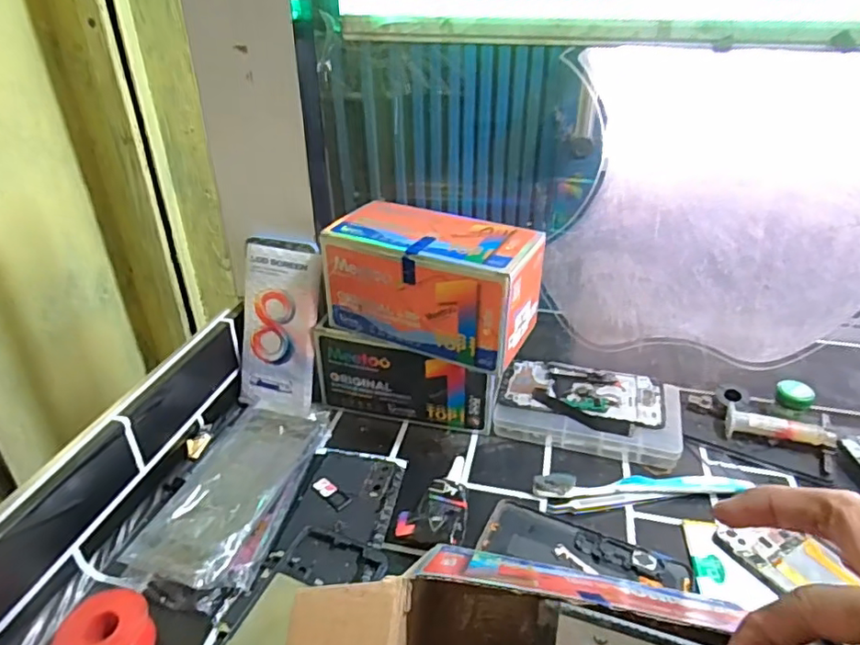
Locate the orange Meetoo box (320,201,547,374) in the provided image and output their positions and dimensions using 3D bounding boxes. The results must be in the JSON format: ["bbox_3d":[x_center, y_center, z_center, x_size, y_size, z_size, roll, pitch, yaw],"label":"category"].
[{"bbox_3d":[0.003,-0.037,0.516,0.181,0.094,0.092,13,34,21],"label":"orange Meetoo box"}]

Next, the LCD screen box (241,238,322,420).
[{"bbox_3d":[-0.149,0.003,0.559,0.080,0.166,0.020,7,9,12],"label":"LCD screen box"}]

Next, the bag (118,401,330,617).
[{"bbox_3d":[-0.156,0.134,0.476,0.088,0.031,0.195,6,32,10],"label":"bag"}]

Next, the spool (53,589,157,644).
[{"bbox_3d":[-0.209,0.204,0.372,0.047,0.031,0.049,0,31,0],"label":"spool"}]

